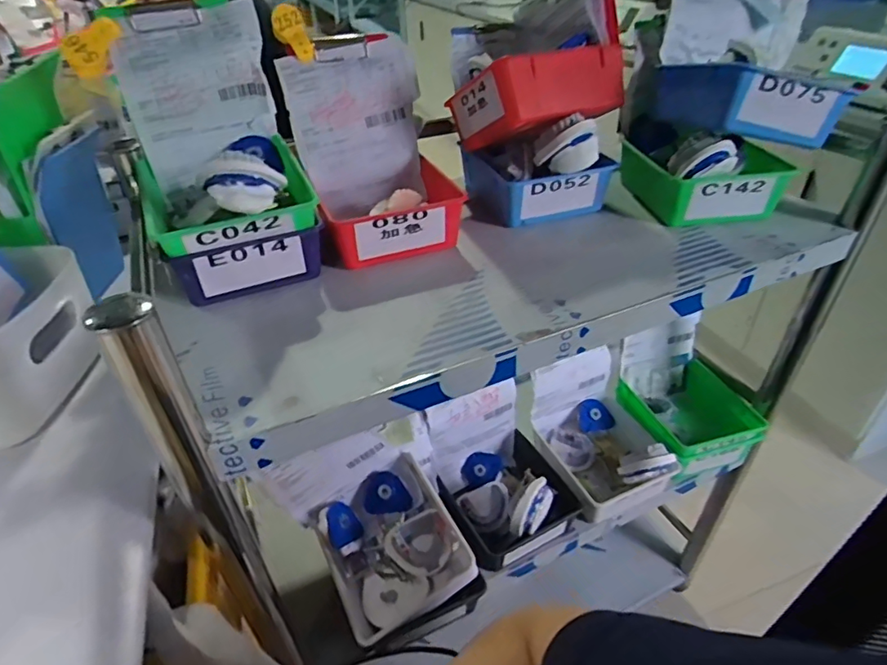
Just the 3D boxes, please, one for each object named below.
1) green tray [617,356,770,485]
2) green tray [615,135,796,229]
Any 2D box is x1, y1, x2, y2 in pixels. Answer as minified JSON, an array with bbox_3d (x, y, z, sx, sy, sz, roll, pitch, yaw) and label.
[{"bbox_3d":[0.389,0.139,0.849,0.180,0.101,0.171,-12,38,-13],"label":"green tray"},{"bbox_3d":[0.327,-0.201,0.678,0.150,0.072,0.165,-7,38,-7],"label":"green tray"}]

